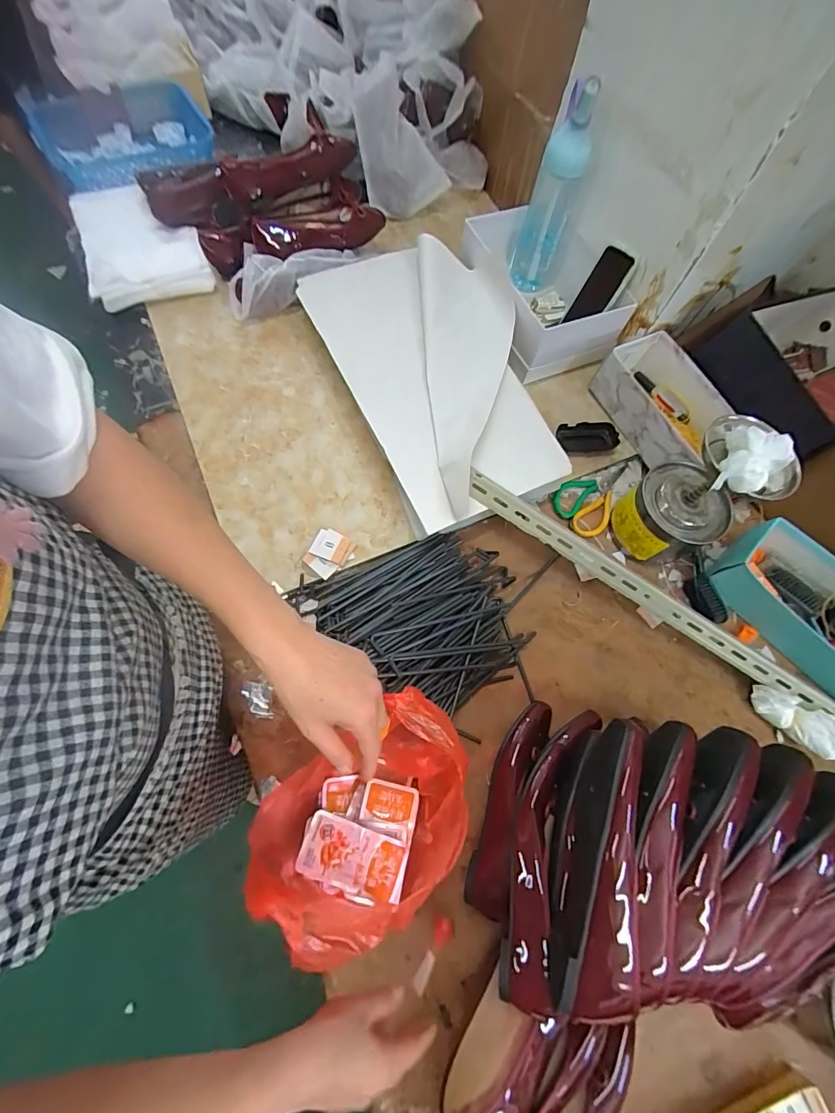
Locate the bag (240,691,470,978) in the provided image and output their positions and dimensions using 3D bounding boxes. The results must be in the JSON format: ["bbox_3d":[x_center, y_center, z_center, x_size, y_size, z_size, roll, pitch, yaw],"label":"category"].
[{"bbox_3d":[-0.048,0.268,0.458,0.161,0.224,0.235,39,78,11],"label":"bag"}]

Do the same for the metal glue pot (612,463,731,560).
[{"bbox_3d":[0.398,-0.065,0.682,0.125,0.107,0.132,2,70,-4],"label":"metal glue pot"}]

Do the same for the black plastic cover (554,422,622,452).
[{"bbox_3d":[0.310,-0.219,0.779,0.110,0.024,0.053,-2,70,-6],"label":"black plastic cover"}]

